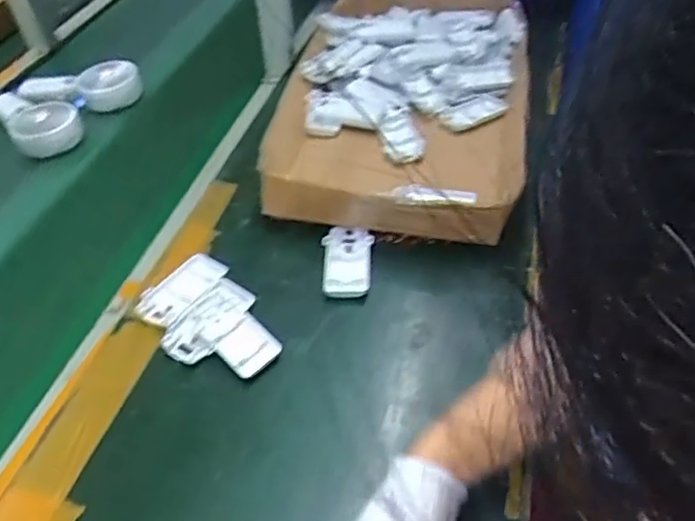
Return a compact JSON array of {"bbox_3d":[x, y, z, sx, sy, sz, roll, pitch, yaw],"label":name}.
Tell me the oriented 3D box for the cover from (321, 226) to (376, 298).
[{"bbox_3d":[0.000,-0.001,0.681,0.053,0.016,0.089,-1,46,2],"label":"cover"}]

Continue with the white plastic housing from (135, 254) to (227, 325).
[{"bbox_3d":[-0.172,0.029,0.648,0.043,0.014,0.097,27,54,26],"label":"white plastic housing"}]

